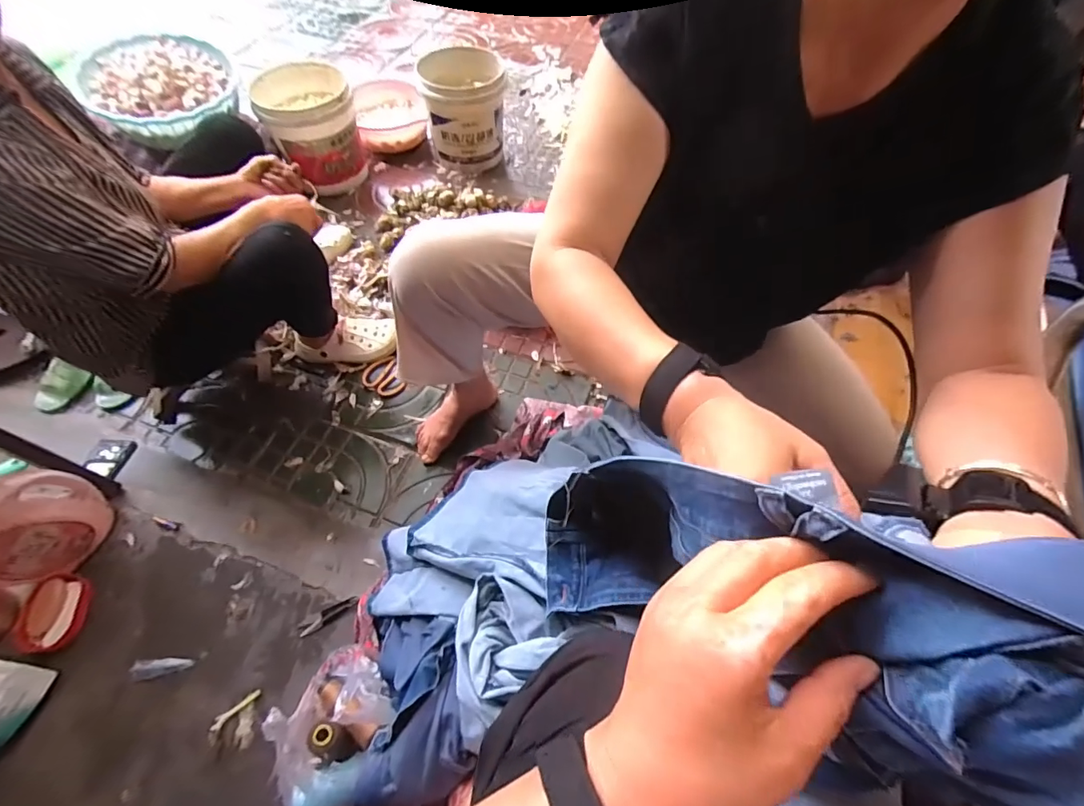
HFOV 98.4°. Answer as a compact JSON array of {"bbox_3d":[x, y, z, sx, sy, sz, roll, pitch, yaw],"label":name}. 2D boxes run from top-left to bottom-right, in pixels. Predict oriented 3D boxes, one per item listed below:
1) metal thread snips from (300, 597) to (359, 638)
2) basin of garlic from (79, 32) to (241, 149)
[{"bbox_3d":[-0.357,0.354,0.787,0.099,0.012,0.021,-29,64,-16],"label":"metal thread snips"},{"bbox_3d":[-0.952,-0.795,1.182,0.309,0.097,0.329,-29,64,-16],"label":"basin of garlic"}]

